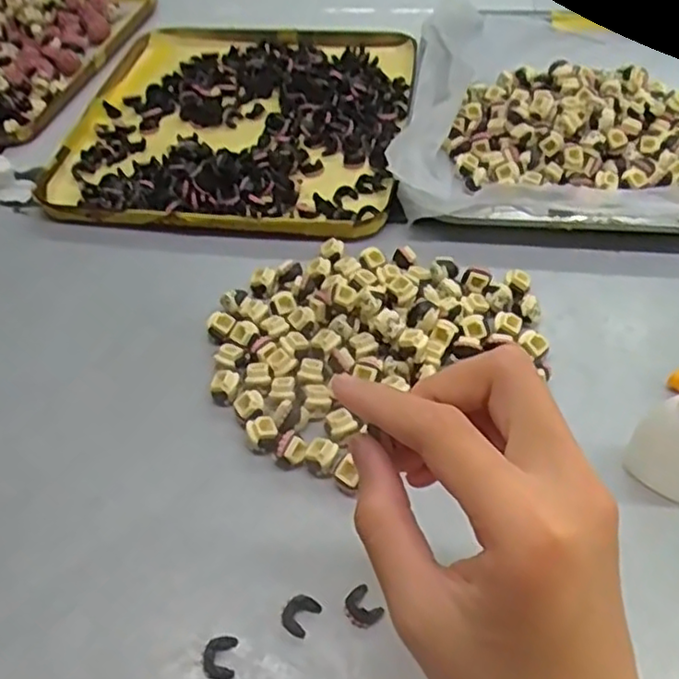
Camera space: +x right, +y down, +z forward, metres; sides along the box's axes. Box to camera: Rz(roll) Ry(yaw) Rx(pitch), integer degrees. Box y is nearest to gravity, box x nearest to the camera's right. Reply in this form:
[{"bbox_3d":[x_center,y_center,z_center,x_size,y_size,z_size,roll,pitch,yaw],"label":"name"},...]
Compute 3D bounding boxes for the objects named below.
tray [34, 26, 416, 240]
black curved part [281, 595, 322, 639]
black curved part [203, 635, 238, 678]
[{"bbox_3d":[-0.072,-0.166,0.511,0.236,0.021,0.241,4,52,8],"label":"tray"},{"bbox_3d":[-0.017,0.114,0.285,0.013,0.004,0.016,26,58,23],"label":"black curved part"},{"bbox_3d":[-0.048,0.127,0.276,0.013,0.004,0.016,-3,51,3],"label":"black curved part"}]

